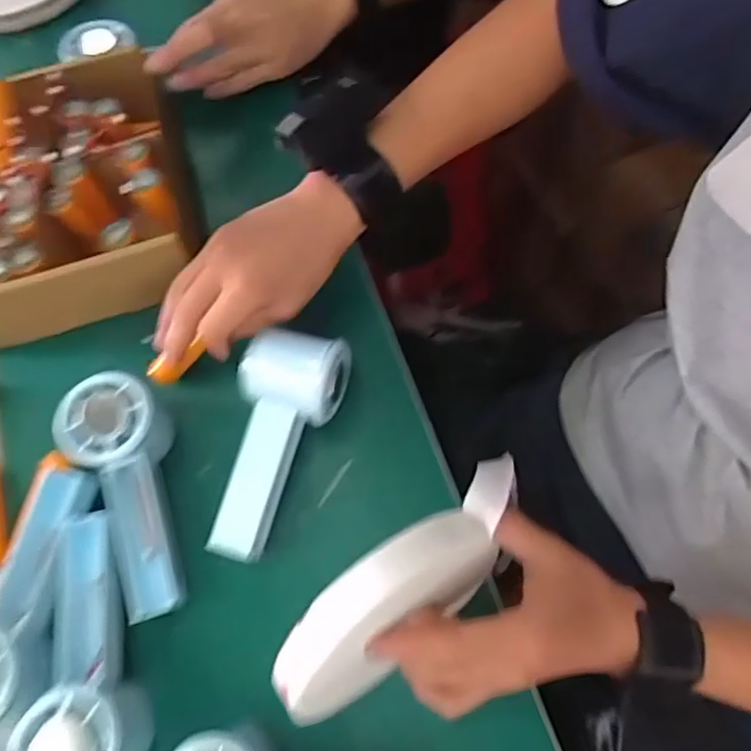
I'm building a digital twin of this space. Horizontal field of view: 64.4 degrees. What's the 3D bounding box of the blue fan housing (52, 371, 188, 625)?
[{"bbox_3d":[-0.157,0.075,0.390,0.056,0.055,0.149,-18,83,-4],"label":"blue fan housing"}]

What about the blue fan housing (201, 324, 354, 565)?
[{"bbox_3d":[-0.065,0.047,0.399,0.068,0.056,0.147,14,71,8],"label":"blue fan housing"}]

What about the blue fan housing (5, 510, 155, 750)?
[{"bbox_3d":[-0.174,0.162,0.351,0.053,0.063,0.148,-16,69,-3],"label":"blue fan housing"}]

